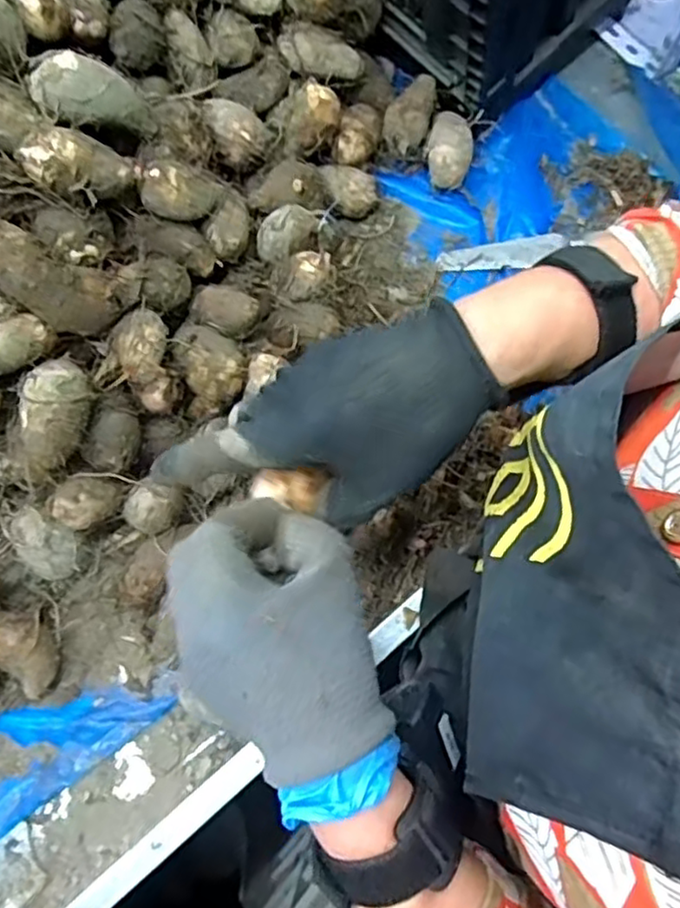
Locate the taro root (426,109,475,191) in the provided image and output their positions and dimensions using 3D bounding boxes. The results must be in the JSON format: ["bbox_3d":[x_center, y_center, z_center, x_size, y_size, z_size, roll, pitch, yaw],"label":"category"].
[{"bbox_3d":[0.095,-0.261,0.566,0.037,0.031,0.069,9,73,5],"label":"taro root"}]

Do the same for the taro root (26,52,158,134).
[{"bbox_3d":[-0.158,-0.236,0.437,0.081,0.032,0.037,-1,68,-38],"label":"taro root"}]

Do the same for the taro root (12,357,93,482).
[{"bbox_3d":[-0.183,-0.023,0.418,0.039,0.033,0.074,19,74,8],"label":"taro root"}]

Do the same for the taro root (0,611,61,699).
[{"bbox_3d":[-0.225,0.137,0.467,0.062,0.035,0.042,40,78,13],"label":"taro root"}]

